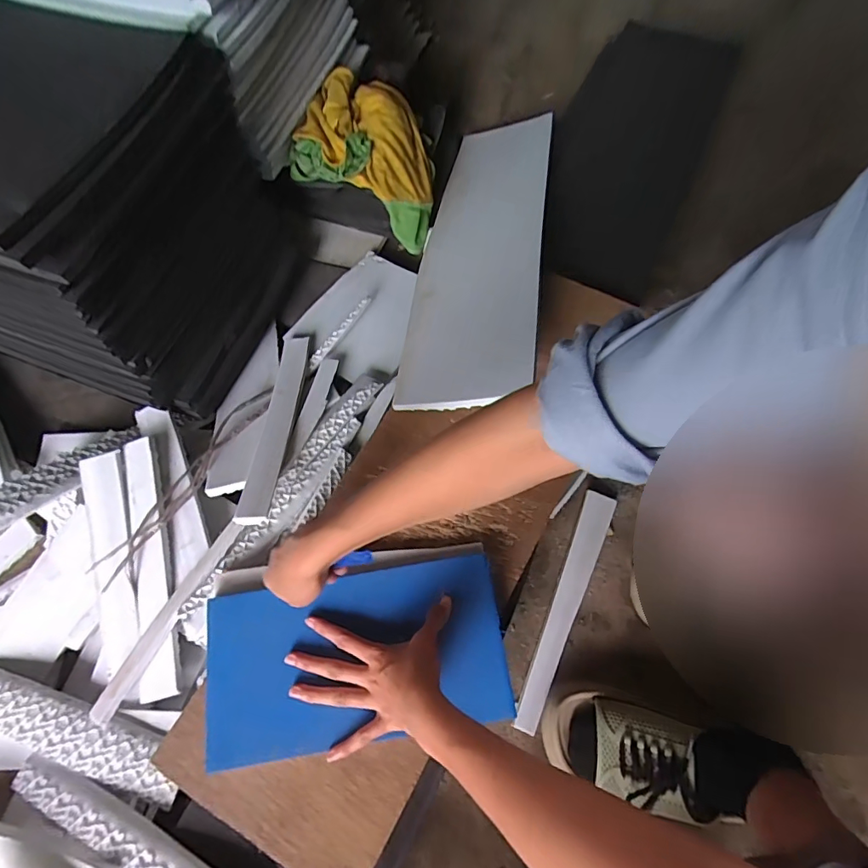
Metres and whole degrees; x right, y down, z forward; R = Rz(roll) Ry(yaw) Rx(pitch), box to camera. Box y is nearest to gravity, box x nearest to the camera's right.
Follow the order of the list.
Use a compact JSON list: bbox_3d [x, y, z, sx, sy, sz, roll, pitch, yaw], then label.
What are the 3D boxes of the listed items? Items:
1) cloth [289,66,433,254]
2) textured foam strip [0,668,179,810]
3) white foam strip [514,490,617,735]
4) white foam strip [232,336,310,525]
[{"bbox_3d":[-0.077,-0.410,0.717,0.221,0.066,0.187,31,80,-24],"label":"cloth"},{"bbox_3d":[-0.378,0.299,0.497,0.273,0.020,0.054,14,68,7],"label":"textured foam strip"},{"bbox_3d":[0.158,0.200,0.579,0.036,0.016,0.283,22,69,10],"label":"white foam strip"},{"bbox_3d":[-0.193,-0.018,0.603,0.040,0.019,0.283,0,53,1],"label":"white foam strip"}]

